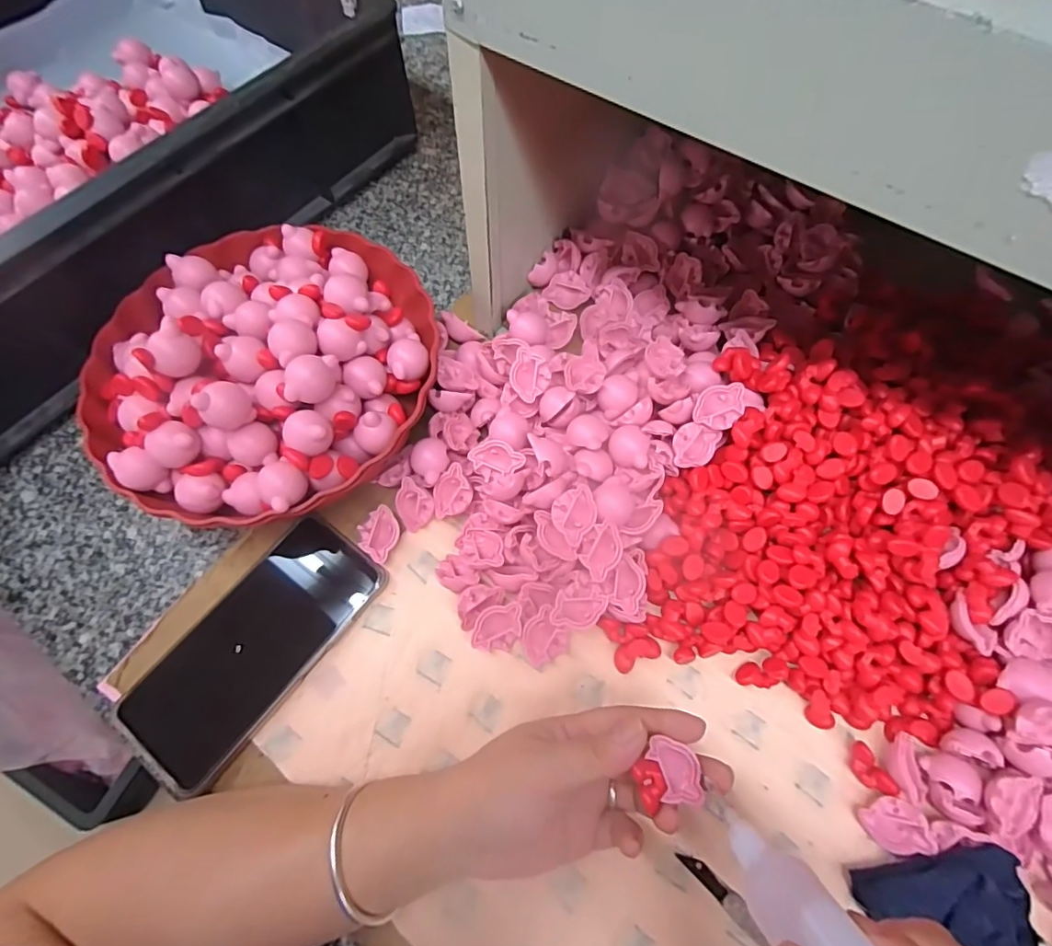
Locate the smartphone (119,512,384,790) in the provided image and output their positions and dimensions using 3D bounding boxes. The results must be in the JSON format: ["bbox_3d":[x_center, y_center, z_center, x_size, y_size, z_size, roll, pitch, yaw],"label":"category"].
[{"bbox_3d":[-0.172,0.109,0.341,0.080,0.014,0.164,35,73,14],"label":"smartphone"}]

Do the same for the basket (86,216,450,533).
[{"bbox_3d":[-0.181,-0.080,0.375,0.227,0.087,0.232,0,68,1],"label":"basket"}]

